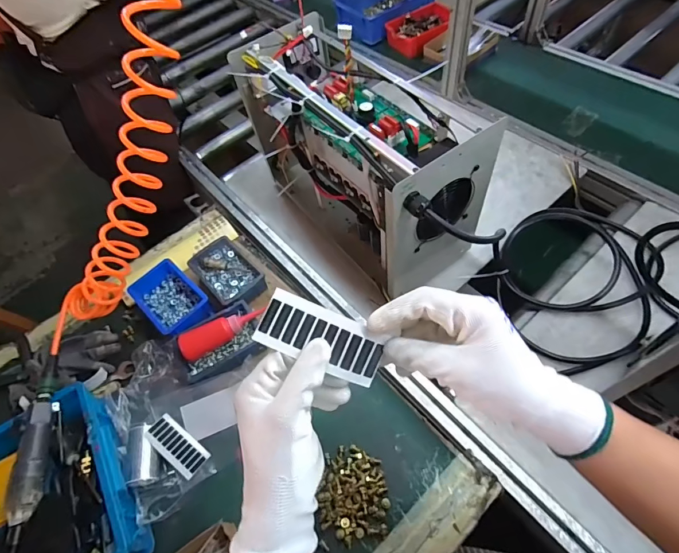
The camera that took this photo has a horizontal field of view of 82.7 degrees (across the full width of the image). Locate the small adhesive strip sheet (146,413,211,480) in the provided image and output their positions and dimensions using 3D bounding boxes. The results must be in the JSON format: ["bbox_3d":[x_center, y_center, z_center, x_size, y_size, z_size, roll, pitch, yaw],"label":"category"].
[{"bbox_3d":[-0.252,0.262,0.600,0.099,0.006,0.045,41,53,6],"label":"small adhesive strip sheet"}]

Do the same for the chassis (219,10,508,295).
[{"bbox_3d":[0.036,-0.200,0.707,0.204,0.302,0.508,-35,60,-14],"label":"chassis"}]

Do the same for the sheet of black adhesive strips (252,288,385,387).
[{"bbox_3d":[-0.014,0.046,0.301,0.096,0.011,0.045,23,77,6],"label":"sheet of black adhesive strips"}]

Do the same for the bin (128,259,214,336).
[{"bbox_3d":[-0.319,0.042,0.726,0.165,0.051,0.097,36,69,26],"label":"bin"}]

